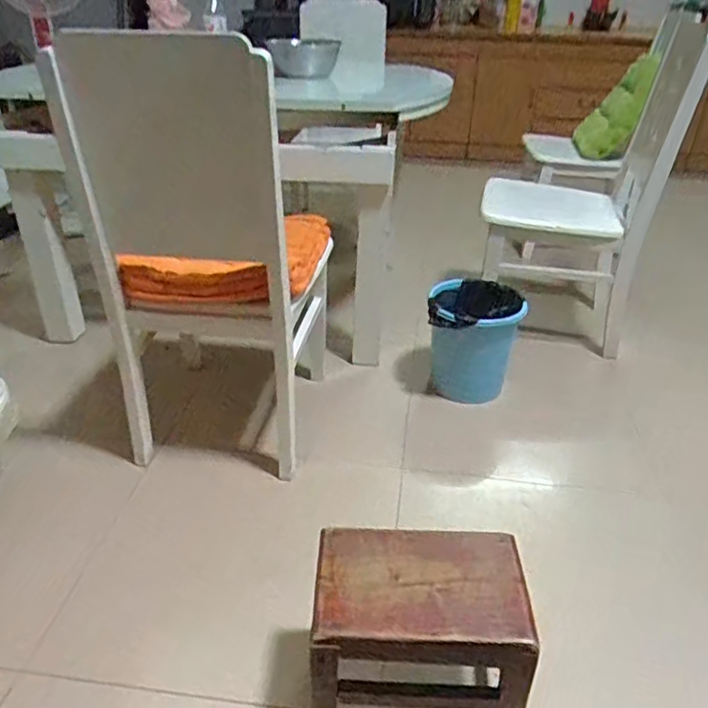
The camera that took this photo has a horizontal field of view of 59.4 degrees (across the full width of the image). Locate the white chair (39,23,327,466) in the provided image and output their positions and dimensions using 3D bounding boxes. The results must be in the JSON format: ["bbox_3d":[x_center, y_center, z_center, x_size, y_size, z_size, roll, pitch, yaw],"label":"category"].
[{"bbox_3d":[-0.303,-0.237,1.410,0.442,0.877,0.471,6,32,9],"label":"white chair"}]

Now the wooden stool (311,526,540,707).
[{"bbox_3d":[0.096,0.425,0.936,0.299,0.241,0.193,2,32,3],"label":"wooden stool"}]

